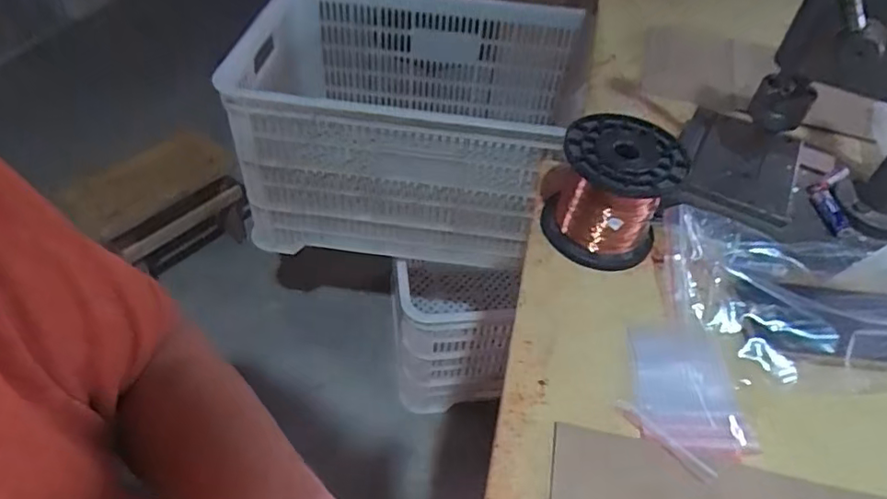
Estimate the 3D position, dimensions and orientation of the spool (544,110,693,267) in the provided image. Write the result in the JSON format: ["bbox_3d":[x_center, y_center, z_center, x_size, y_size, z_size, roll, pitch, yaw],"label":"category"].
[{"bbox_3d":[0.141,-0.050,0.482,0.099,0.087,0.098,20,46,13],"label":"spool"}]

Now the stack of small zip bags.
[{"bbox_3d":[0.163,0.100,0.393,0.080,0.009,0.110,5,45,-2],"label":"stack of small zip bags"}]

